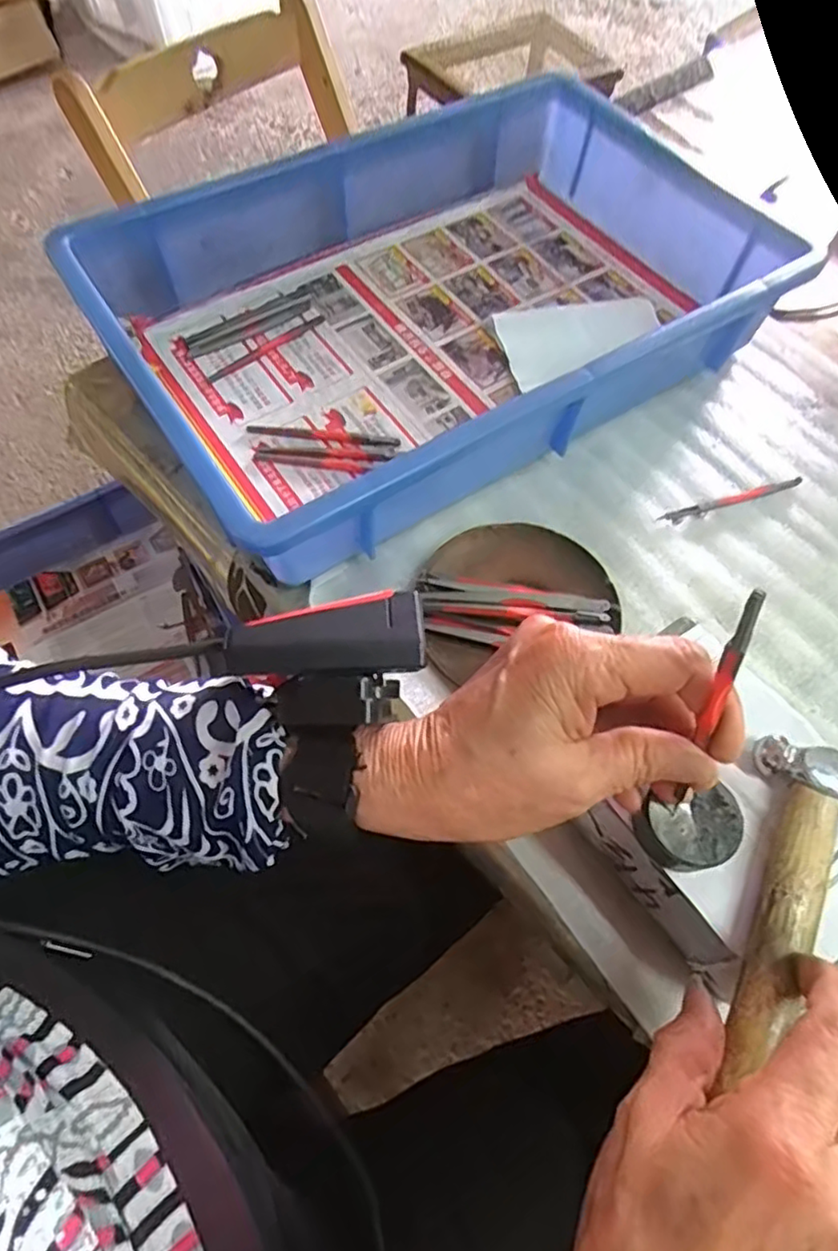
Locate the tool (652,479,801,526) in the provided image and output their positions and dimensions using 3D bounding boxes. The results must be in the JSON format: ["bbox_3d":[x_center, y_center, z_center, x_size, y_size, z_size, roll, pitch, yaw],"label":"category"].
[{"bbox_3d":[0.203,-0.081,0.412,0.106,0.004,0.009,-17,65,-12],"label":"tool"}]

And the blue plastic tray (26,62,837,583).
[{"bbox_3d":[0.017,-0.225,0.436,0.421,0.073,0.284,-29,69,-17],"label":"blue plastic tray"}]

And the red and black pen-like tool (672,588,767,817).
[{"bbox_3d":[0.099,0.031,0.214,0.007,0.115,0.005,-21,45,-14],"label":"red and black pen-like tool"}]

